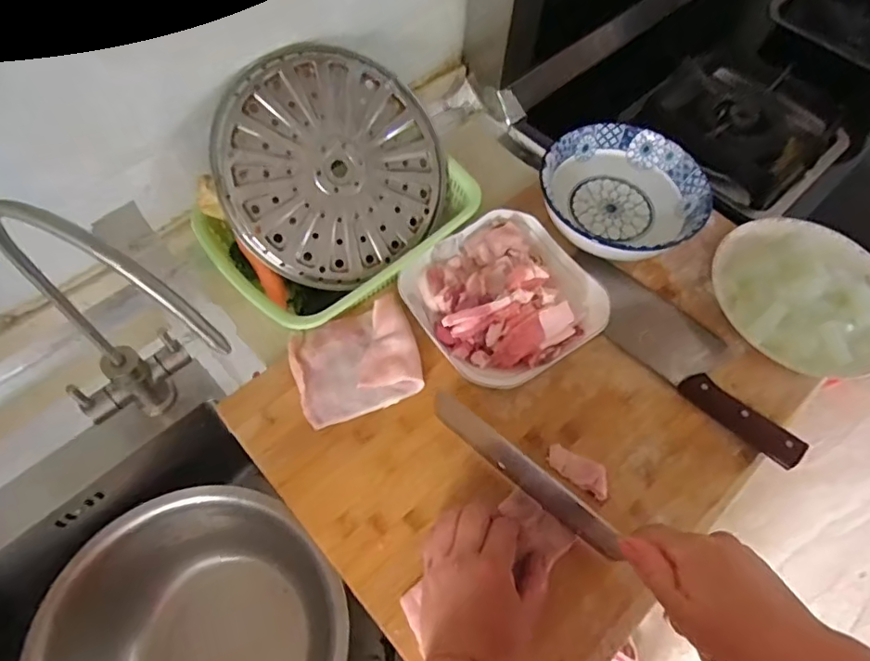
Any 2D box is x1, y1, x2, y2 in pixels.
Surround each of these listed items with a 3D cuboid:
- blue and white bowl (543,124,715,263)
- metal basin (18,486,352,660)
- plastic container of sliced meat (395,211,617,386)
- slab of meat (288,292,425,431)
[{"bbox_3d":[0.213,-0.152,0.656,0.179,0.064,0.180,1,61,-2],"label":"blue and white bowl"},{"bbox_3d":[-0.244,0.327,0.575,0.292,0.140,0.264,41,67,19],"label":"metal basin"},{"bbox_3d":[0.071,-0.042,0.580,0.176,0.065,0.178,-30,66,-18],"label":"plastic container of sliced meat"},{"bbox_3d":[-0.079,0.031,0.567,0.124,0.023,0.103,-18,63,-12],"label":"slab of meat"}]

